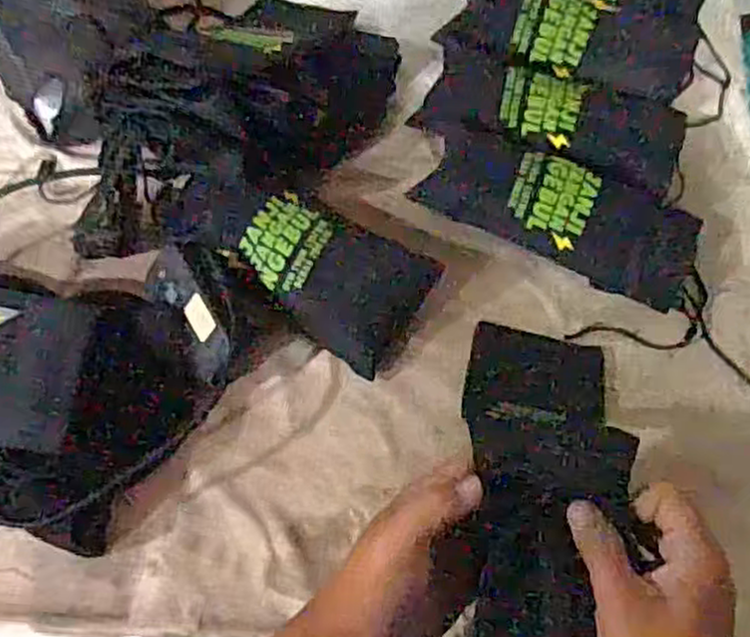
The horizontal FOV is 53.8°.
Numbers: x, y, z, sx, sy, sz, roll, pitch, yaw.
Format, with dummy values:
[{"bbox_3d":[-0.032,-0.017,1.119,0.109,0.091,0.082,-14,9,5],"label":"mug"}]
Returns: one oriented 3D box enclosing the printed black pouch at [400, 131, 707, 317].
[{"bbox_3d":[0.138,-0.080,0.548,0.202,0.019,0.076,25,89,7],"label":"printed black pouch"}]

